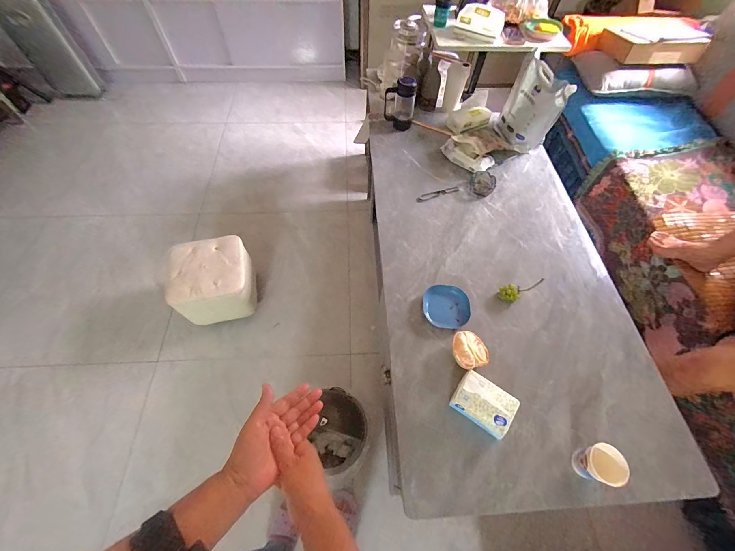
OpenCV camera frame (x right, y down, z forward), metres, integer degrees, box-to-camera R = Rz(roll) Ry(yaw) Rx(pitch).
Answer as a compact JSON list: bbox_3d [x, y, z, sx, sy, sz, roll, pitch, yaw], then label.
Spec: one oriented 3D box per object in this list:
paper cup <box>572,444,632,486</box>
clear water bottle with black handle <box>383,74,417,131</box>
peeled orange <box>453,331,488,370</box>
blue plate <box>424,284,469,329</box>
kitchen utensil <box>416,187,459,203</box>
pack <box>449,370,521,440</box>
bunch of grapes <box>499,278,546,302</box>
[{"bbox_3d":[0.486,0.401,0.666,0.068,0.103,0.073,14,61,7],"label":"paper cup"},{"bbox_3d":[0.128,-0.686,1.229,0.122,0.184,0.080,20,62,10],"label":"clear water bottle with black handle"},{"bbox_3d":[0.261,0.193,0.807,0.098,0.058,0.098,-13,61,-8],"label":"peeled orange"},{"bbox_3d":[0.221,0.089,0.884,0.129,0.022,0.129,0,67,0],"label":"blue plate"},{"bbox_3d":[0.251,-0.292,1.118,0.163,0.007,0.031,-17,63,-11],"label":"kitchen utensil"},{"bbox_3d":[0.272,0.303,0.737,0.131,0.065,0.099,32,65,16],"label":"pack"},{"bbox_3d":[0.443,0.042,0.900,0.135,0.036,0.049,-18,62,7],"label":"bunch of grapes"}]

